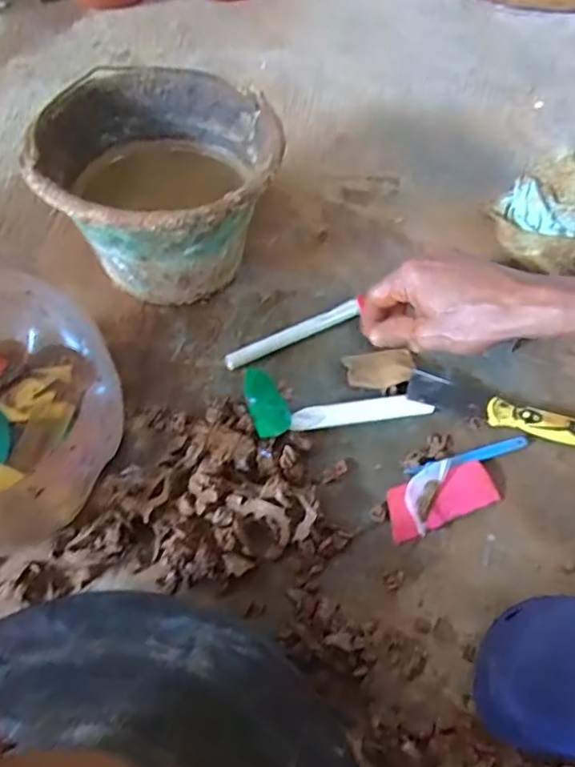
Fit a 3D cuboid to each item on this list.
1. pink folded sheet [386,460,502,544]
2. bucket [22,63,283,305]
[{"bbox_3d":[0.143,0.107,0.529,0.109,0.007,0.046,-17,69,-13],"label":"pink folded sheet"},{"bbox_3d":[-0.135,-0.208,0.644,0.240,0.169,0.256,1,55,-1],"label":"bucket"}]

